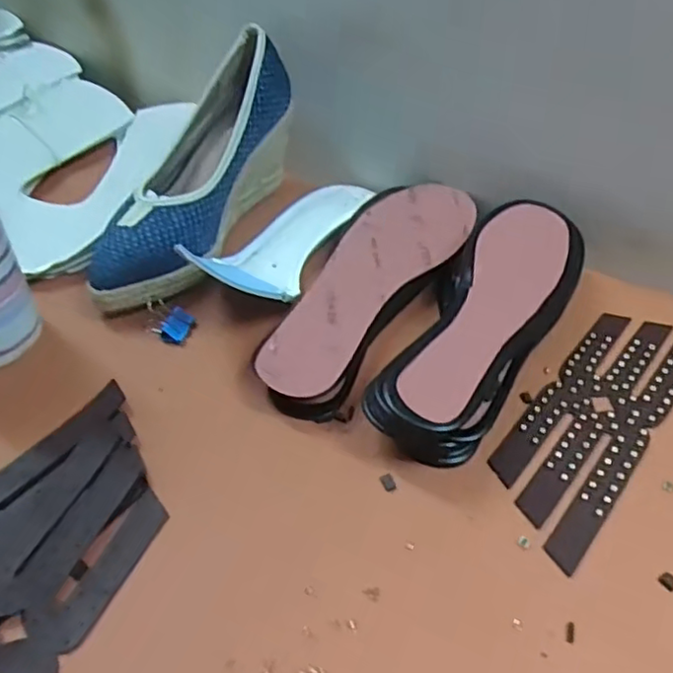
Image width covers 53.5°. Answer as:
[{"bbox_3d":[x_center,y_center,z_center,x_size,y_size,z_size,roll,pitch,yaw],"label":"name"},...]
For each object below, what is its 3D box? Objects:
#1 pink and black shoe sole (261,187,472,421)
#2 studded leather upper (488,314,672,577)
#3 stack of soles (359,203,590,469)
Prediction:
[{"bbox_3d":[0.025,-0.038,0.488,0.081,0.034,0.238,23,49,21],"label":"pink and black shoe sole"},{"bbox_3d":[0.167,0.047,0.424,0.068,0.004,0.211,30,52,27],"label":"studded leather upper"},{"bbox_3d":[0.095,-0.007,0.438,0.082,0.054,0.220,21,48,20],"label":"stack of soles"}]

